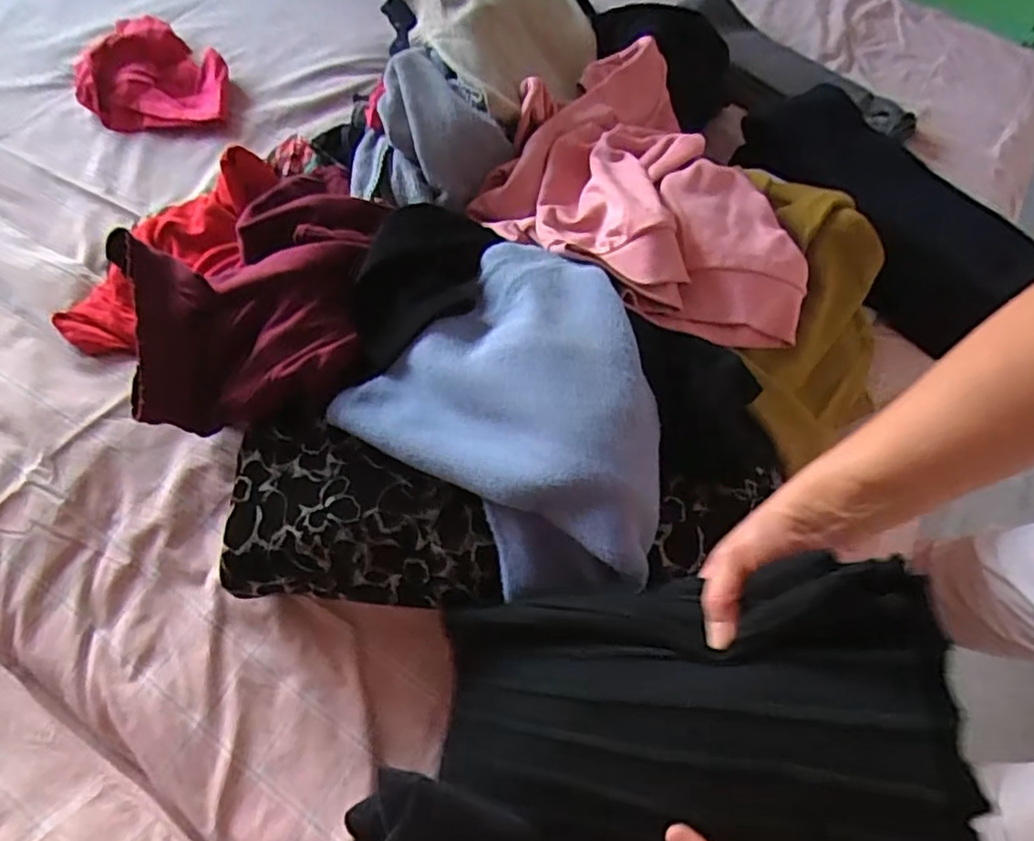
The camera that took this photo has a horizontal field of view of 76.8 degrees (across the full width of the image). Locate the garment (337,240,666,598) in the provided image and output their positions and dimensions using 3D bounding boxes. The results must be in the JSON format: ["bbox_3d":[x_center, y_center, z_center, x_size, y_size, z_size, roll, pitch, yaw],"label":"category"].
[{"bbox_3d":[0.027,-0.015,0.588,0.316,0.084,0.269,41,66,19],"label":"garment"}]

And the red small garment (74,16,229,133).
[{"bbox_3d":[-0.567,-0.563,1.033,0.217,0.061,0.260,-6,60,-6],"label":"red small garment"}]

